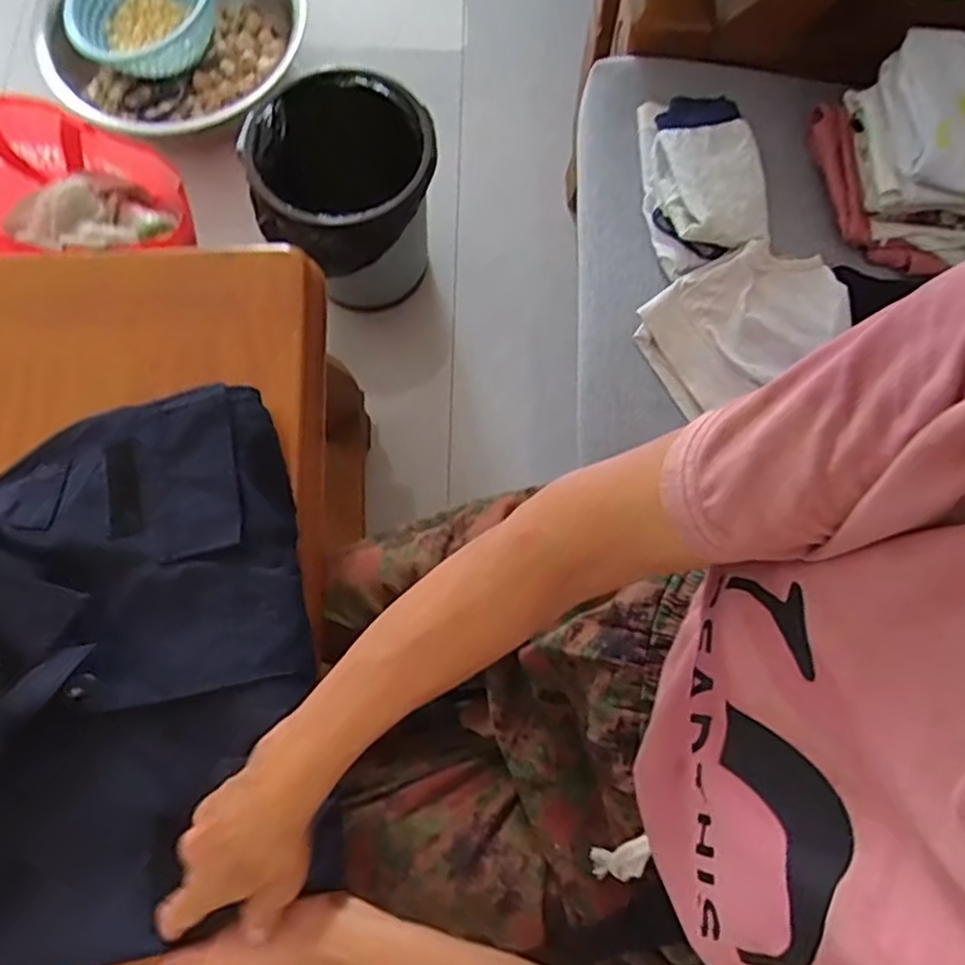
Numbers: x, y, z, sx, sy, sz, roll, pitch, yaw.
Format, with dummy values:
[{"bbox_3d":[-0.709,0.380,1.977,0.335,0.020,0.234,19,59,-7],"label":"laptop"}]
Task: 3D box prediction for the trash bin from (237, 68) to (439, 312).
[{"bbox_3d":[-0.178,-0.372,0.971,0.230,0.288,0.259,-26,76,-7],"label":"trash bin"}]

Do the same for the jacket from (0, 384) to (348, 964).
[{"bbox_3d":[-0.270,0.125,0.471,0.296,0.056,0.353,-13,75,-4],"label":"jacket"}]

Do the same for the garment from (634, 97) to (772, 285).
[{"bbox_3d":[0.200,-0.283,0.636,0.100,0.061,0.175,-9,75,-3],"label":"garment"}]

